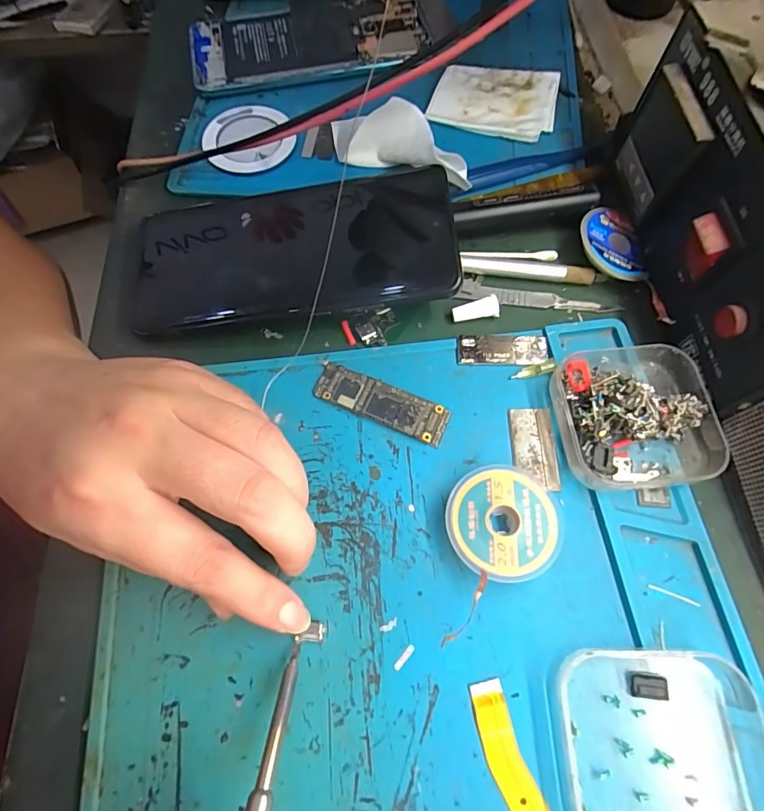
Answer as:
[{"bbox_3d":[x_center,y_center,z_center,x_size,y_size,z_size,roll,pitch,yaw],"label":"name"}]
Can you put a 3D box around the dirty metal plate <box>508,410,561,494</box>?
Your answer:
[{"bbox_3d":[0.069,0.019,0.202,0.019,0.004,0.038,0,68,1],"label":"dirty metal plate"}]

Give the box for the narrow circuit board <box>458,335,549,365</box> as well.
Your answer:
[{"bbox_3d":[0.060,-0.028,0.222,0.043,0.004,0.017,2,68,3],"label":"narrow circuit board"}]

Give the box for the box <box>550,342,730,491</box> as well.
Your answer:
[{"bbox_3d":[0.113,0.003,0.197,0.065,0.023,0.062,-5,68,0],"label":"box"}]

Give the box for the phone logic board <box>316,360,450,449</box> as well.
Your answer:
[{"bbox_3d":[-0.001,-0.001,0.212,0.065,0.005,0.020,23,70,10],"label":"phone logic board"}]

